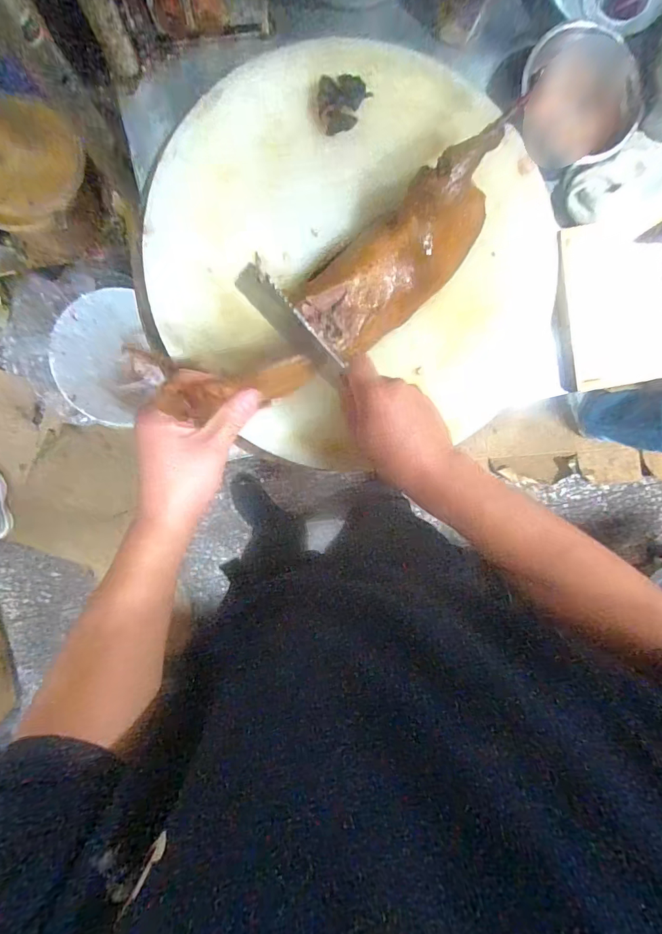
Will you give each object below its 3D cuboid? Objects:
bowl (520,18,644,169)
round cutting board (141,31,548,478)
[{"bbox_3d":[0.332,-0.496,0.629,0.170,0.056,0.153,38,91,-7],"label":"bowl"},{"bbox_3d":[0.030,-0.231,0.522,0.462,0.035,0.455,0,95,-5],"label":"round cutting board"}]

